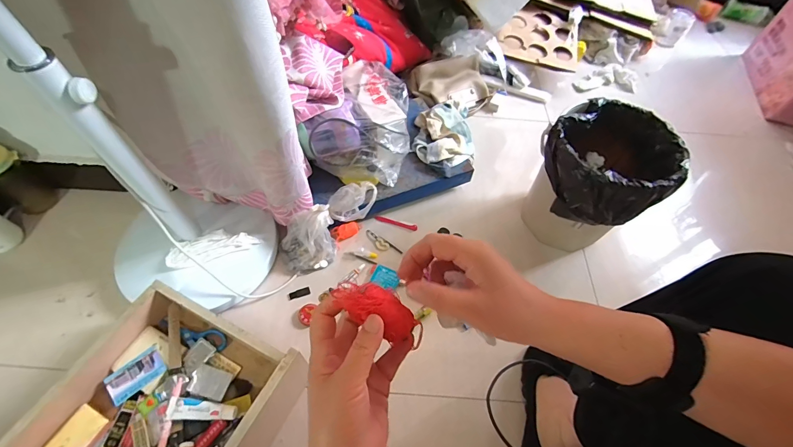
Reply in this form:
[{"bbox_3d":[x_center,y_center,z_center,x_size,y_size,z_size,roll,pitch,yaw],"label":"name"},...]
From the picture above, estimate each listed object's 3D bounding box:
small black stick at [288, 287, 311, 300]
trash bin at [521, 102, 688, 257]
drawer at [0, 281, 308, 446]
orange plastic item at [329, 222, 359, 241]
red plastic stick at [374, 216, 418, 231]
[{"bbox_3d":[-0.209,0.151,0.763,0.046,0.004,0.016,-16,59,-13],"label":"small black stick"},{"bbox_3d":[0.415,-0.081,0.774,0.222,0.271,0.235,39,63,21],"label":"trash bin"},{"bbox_3d":[-0.386,0.310,0.533,0.326,0.134,0.366,24,58,13],"label":"drawer"},{"bbox_3d":[-0.120,0.020,0.833,0.066,0.025,0.030,-23,61,-17],"label":"orange plastic item"},{"bbox_3d":[-0.001,-0.001,0.868,0.106,0.009,0.015,14,57,6],"label":"red plastic stick"}]

